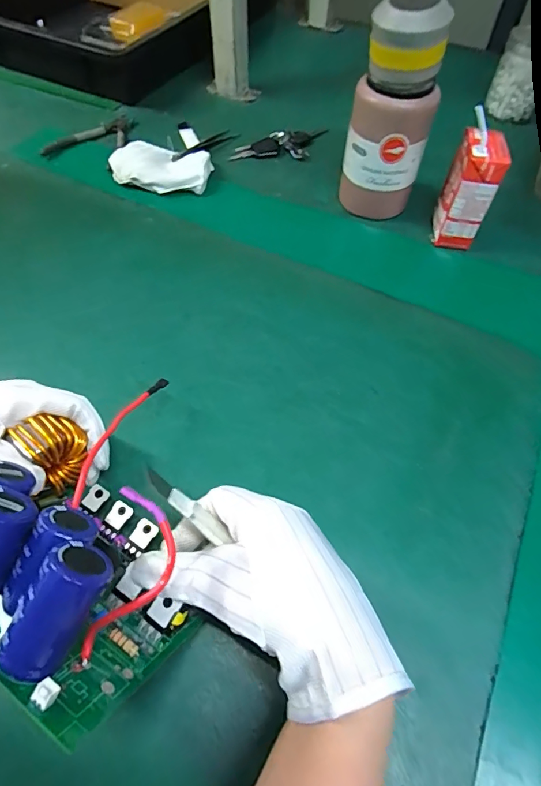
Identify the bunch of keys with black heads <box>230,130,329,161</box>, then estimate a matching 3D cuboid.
[{"bbox_3d":[0.021,-0.367,0.635,0.158,0.017,0.059,-18,60,-12],"label":"bunch of keys with black heads"}]

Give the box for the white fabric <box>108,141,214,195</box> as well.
[{"bbox_3d":[-0.148,-0.301,0.581,0.131,0.026,0.085,8,58,4],"label":"white fabric"}]

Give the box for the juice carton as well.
[{"bbox_3d":[0.224,-0.235,0.488,0.046,0.118,0.067,11,58,6],"label":"juice carton"}]

